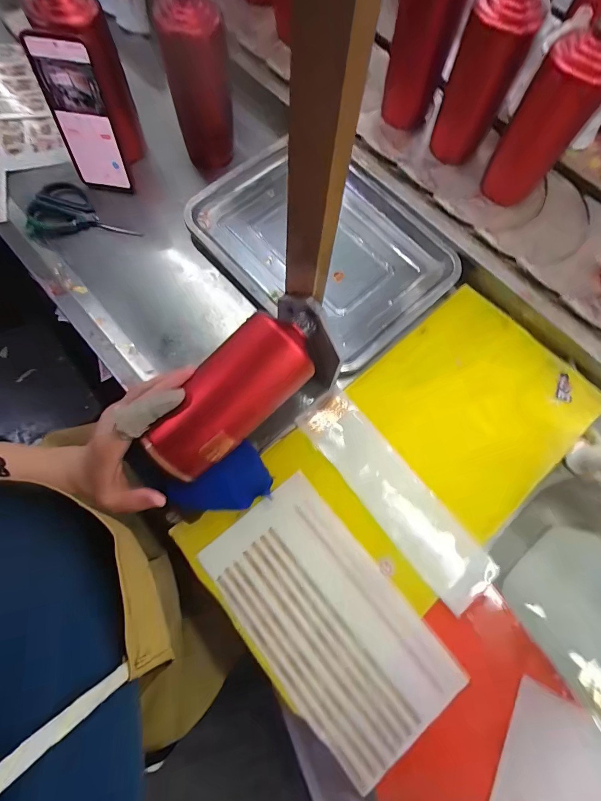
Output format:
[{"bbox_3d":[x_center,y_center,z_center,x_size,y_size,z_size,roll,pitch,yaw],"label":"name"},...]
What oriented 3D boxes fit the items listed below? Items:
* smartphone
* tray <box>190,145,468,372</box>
[{"bbox_3d":[-0.282,-0.359,0.455,0.079,0.162,0.012,11,60,0],"label":"smartphone"},{"bbox_3d":[0.033,-0.229,0.498,0.262,0.029,0.339,-44,78,-10],"label":"tray"}]

